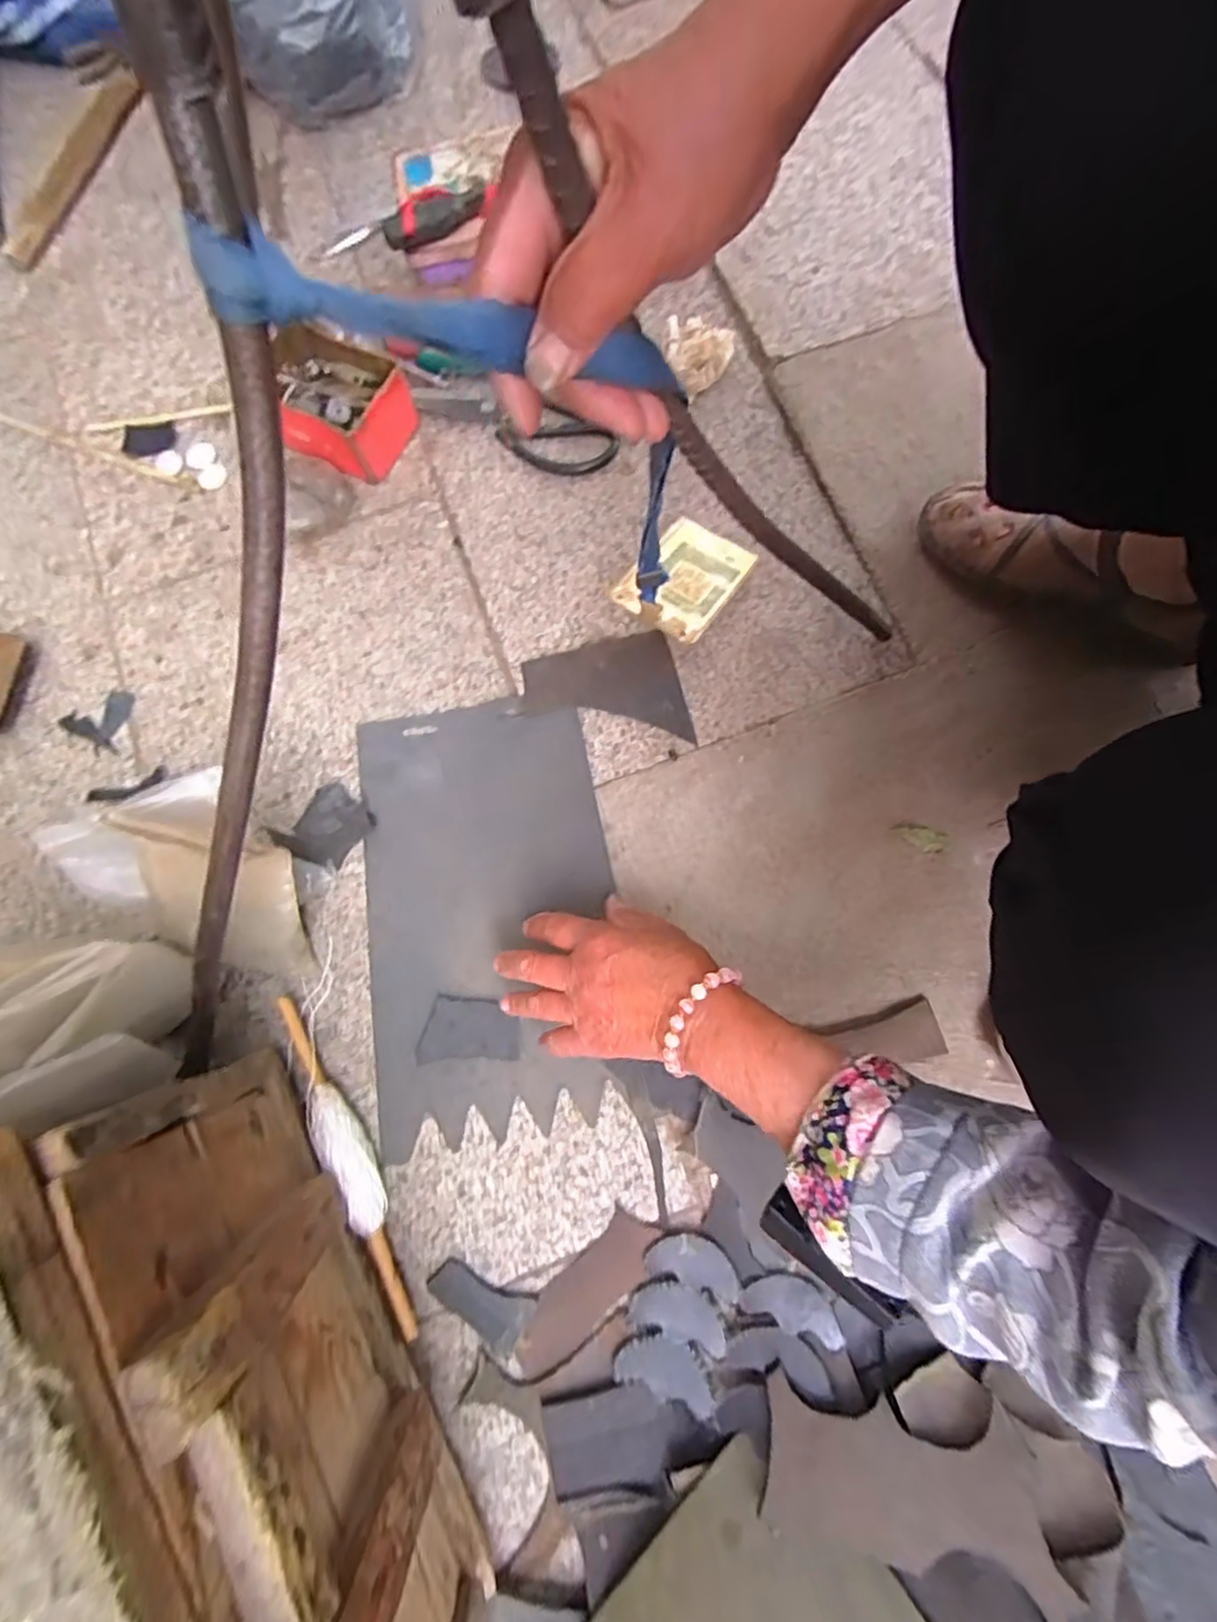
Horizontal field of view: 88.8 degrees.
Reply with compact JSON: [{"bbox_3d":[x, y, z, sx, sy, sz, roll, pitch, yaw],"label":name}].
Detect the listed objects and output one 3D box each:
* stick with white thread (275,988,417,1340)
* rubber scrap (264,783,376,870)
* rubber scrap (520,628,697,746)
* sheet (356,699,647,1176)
[{"bbox_3d":[-0.176,0.231,0.422,0.026,0.033,0.223,-27,80,-5],"label":"stick with white thread"},{"bbox_3d":[-0.218,0.013,0.478,0.056,0.005,0.063,40,81,7],"label":"rubber scrap"},{"bbox_3d":[-0.004,-0.094,0.495,0.124,0.004,0.090,-10,78,2],"label":"rubber scrap"},{"bbox_3d":[-0.092,0.071,0.473,0.188,0.007,0.319,-11,79,0],"label":"sheet"}]

